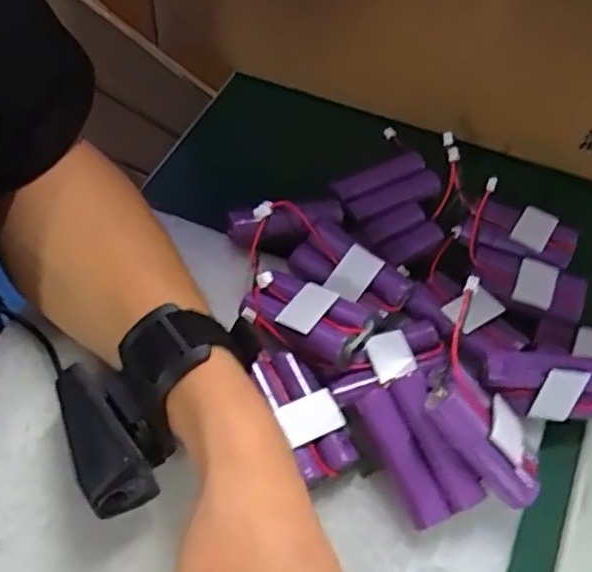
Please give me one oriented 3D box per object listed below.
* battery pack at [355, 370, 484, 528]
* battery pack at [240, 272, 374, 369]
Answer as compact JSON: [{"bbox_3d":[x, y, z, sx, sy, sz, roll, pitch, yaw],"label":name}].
[{"bbox_3d":[0.057,0.076,0.305,0.036,0.019,0.066,-29,75,6],"label":"battery pack"},{"bbox_3d":[0.005,0.013,0.334,0.066,0.016,0.037,23,57,13],"label":"battery pack"}]

